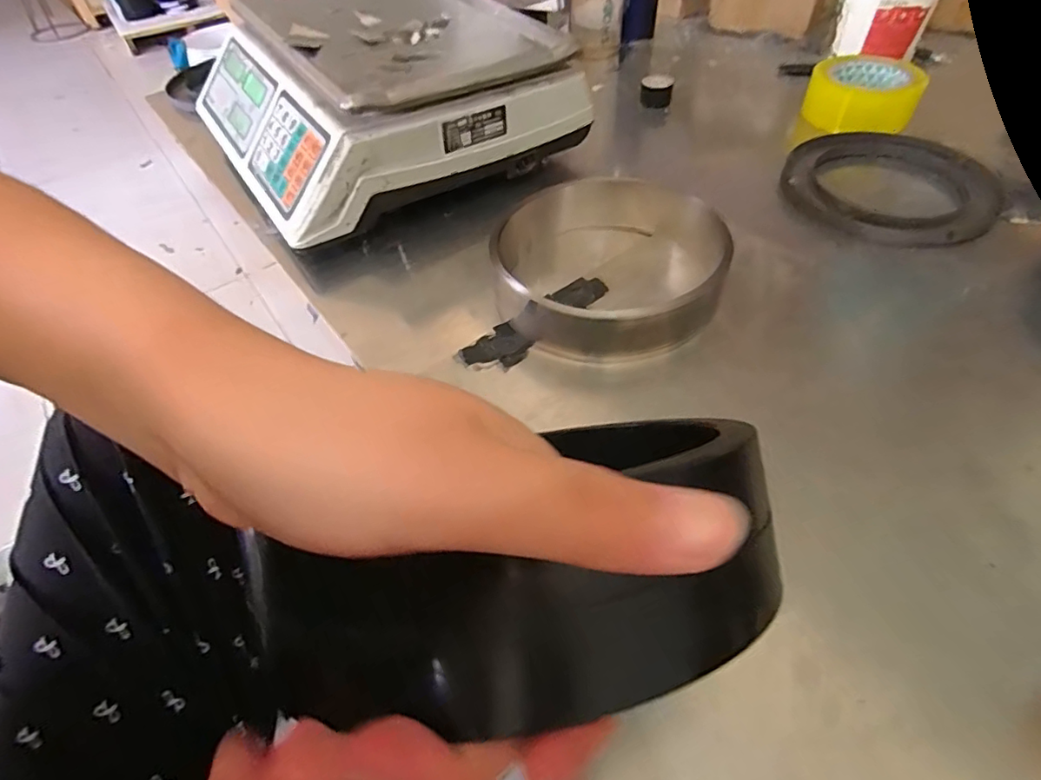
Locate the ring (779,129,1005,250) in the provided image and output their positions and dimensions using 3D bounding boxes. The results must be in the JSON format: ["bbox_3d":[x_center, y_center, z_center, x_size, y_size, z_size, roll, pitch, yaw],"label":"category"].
[{"bbox_3d":[0.350,-0.194,0.505,0.179,0.025,0.193,27,57,24],"label":"ring"}]

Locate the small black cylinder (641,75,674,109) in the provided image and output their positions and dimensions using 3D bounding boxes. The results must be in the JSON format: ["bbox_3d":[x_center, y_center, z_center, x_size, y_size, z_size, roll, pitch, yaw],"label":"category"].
[{"bbox_3d":[0.166,-0.365,0.641,0.037,0.025,0.033,10,52,12],"label":"small black cylinder"}]

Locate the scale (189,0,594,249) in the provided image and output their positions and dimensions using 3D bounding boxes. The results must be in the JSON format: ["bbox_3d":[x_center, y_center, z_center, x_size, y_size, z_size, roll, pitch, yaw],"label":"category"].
[{"bbox_3d":[-0.151,-0.321,0.536,0.309,0.096,0.319,-30,55,-19],"label":"scale"}]

